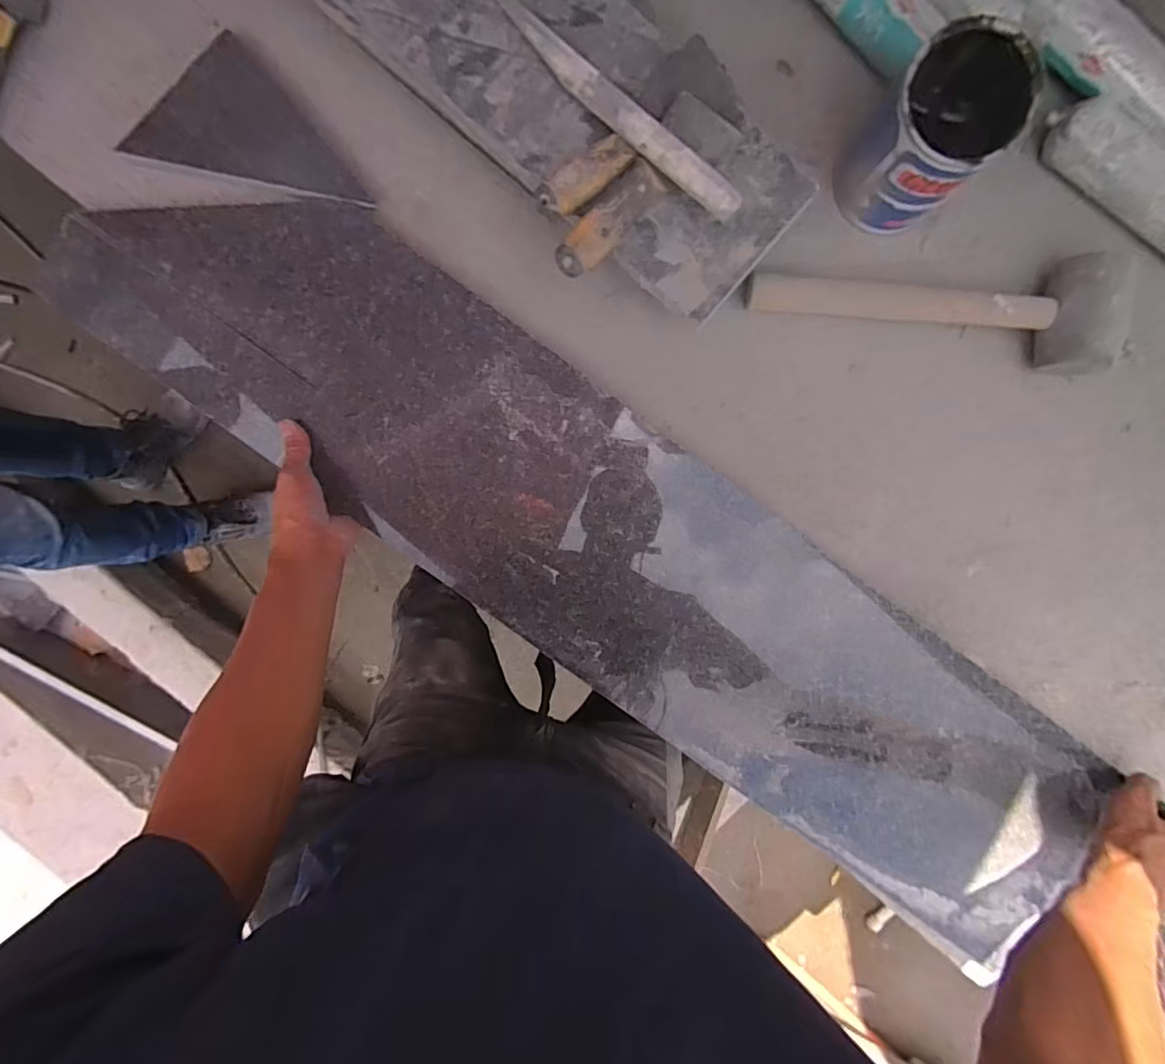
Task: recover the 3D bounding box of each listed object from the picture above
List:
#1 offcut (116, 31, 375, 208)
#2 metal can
[{"bbox_3d":[-0.318,-0.402,0.525,0.227,0.011,0.123,10,97,-6],"label":"offcut"},{"bbox_3d":[0.285,-0.329,0.454,0.094,0.126,0.103,-1,98,-4],"label":"metal can"}]

